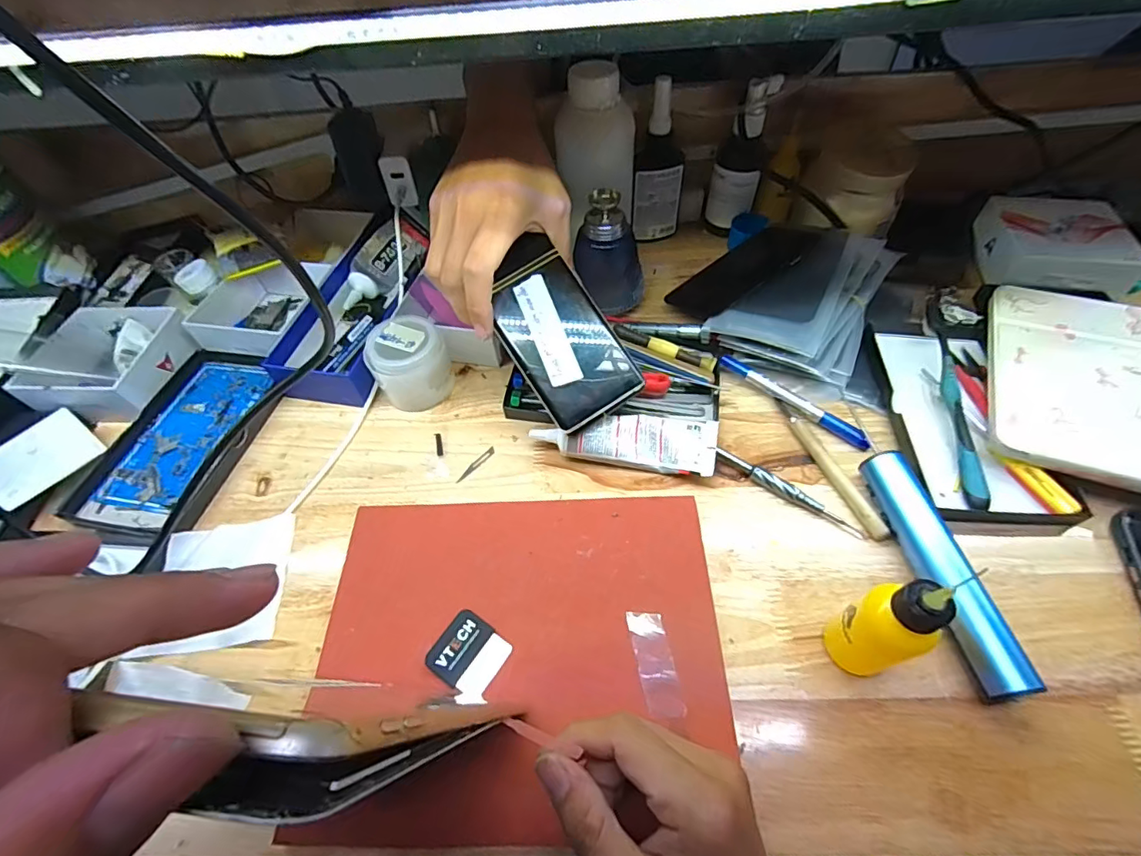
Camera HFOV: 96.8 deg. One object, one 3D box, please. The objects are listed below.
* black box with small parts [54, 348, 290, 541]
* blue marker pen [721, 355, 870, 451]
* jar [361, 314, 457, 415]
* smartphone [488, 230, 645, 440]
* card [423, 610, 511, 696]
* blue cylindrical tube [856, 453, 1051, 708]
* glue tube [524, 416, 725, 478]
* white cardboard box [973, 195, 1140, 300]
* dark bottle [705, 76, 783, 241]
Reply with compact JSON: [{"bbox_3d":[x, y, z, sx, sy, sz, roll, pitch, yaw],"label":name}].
[{"bbox_3d":[-0.318,0.003,0.427,0.106,0.014,0.175,10,56,10],"label":"black box with small parts"},{"bbox_3d":[0.176,-0.023,0.403,0.127,0.009,0.010,38,65,26],"label":"blue marker pen"},{"bbox_3d":[-0.135,-0.056,0.429,0.063,0.058,0.059,-1,55,2],"label":"jar"},{"bbox_3d":[-0.011,-0.070,0.372,0.075,0.006,0.137,-34,87,-15],"label":"smartphone"},{"bbox_3d":[-0.062,0.137,0.308,0.041,0.004,0.039,26,60,20],"label":"card"},{"bbox_3d":[0.230,0.086,0.319,0.027,0.027,0.151,-6,55,-1],"label":"blue cylindrical tube"},{"bbox_3d":[0.042,0.009,0.391,0.136,0.026,0.043,9,56,9],"label":"glue tube"},{"bbox_3d":[0.455,-0.172,0.478,0.108,0.043,0.111,8,56,8],"label":"white cardboard box"},{"bbox_3d":[0.170,-0.264,0.511,0.048,0.142,0.052,11,56,10],"label":"dark bottle"}]

